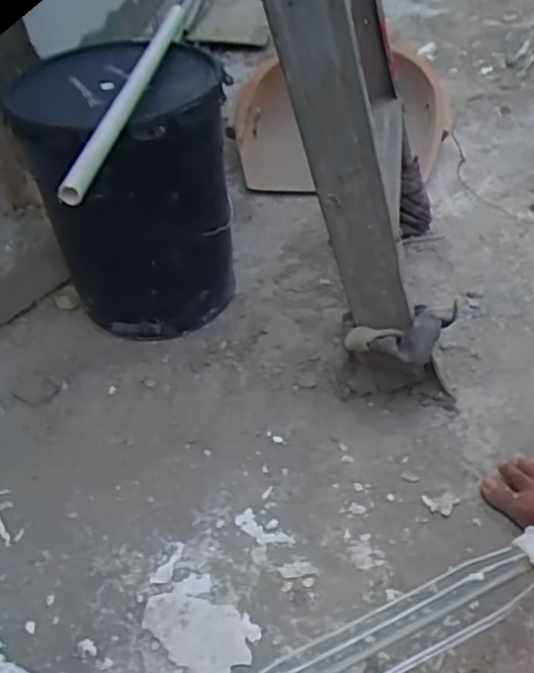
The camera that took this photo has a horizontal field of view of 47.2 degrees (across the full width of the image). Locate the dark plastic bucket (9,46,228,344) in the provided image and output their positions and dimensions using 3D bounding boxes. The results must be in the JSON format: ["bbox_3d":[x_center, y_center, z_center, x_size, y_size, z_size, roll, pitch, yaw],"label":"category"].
[{"bbox_3d":[-0.188,-0.208,0.934,0.266,0.375,0.278,-11,44,-5],"label":"dark plastic bucket"}]

